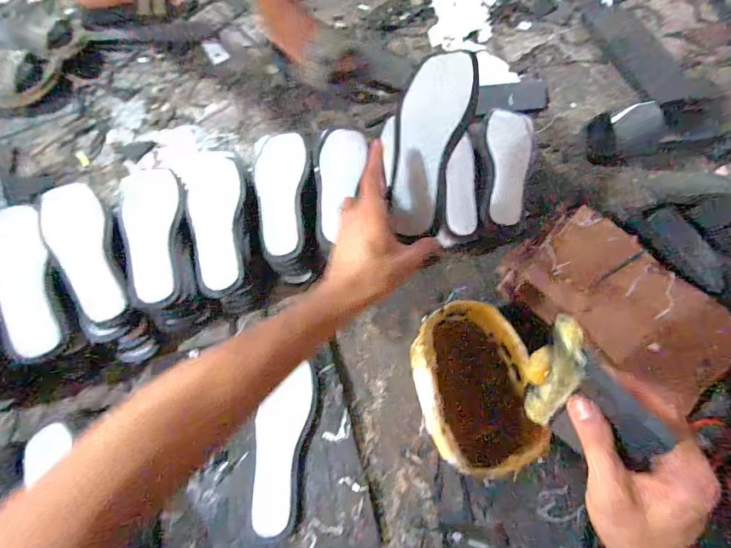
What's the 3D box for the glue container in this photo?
[{"bbox_3d":[0.156,0.163,0.553,0.155,0.053,0.231,-13,66,-6],"label":"glue container"}]

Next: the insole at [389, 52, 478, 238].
[{"bbox_3d":[0.071,-0.146,0.423,0.078,0.015,0.217,10,81,19],"label":"insole"}]

